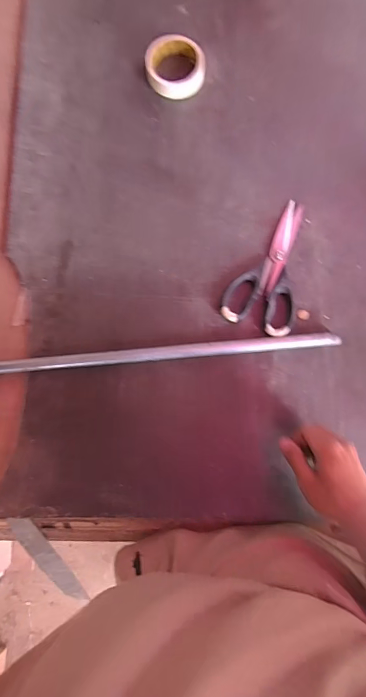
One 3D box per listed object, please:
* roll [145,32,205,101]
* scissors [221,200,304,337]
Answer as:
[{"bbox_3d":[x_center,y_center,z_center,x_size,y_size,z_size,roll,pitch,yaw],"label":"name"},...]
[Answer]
[{"bbox_3d":[-0.012,-0.456,0.602,0.094,0.025,0.091,0,82,0],"label":"roll"},{"bbox_3d":[0.133,-0.130,0.566,0.105,0.013,0.209,17,83,2],"label":"scissors"}]

